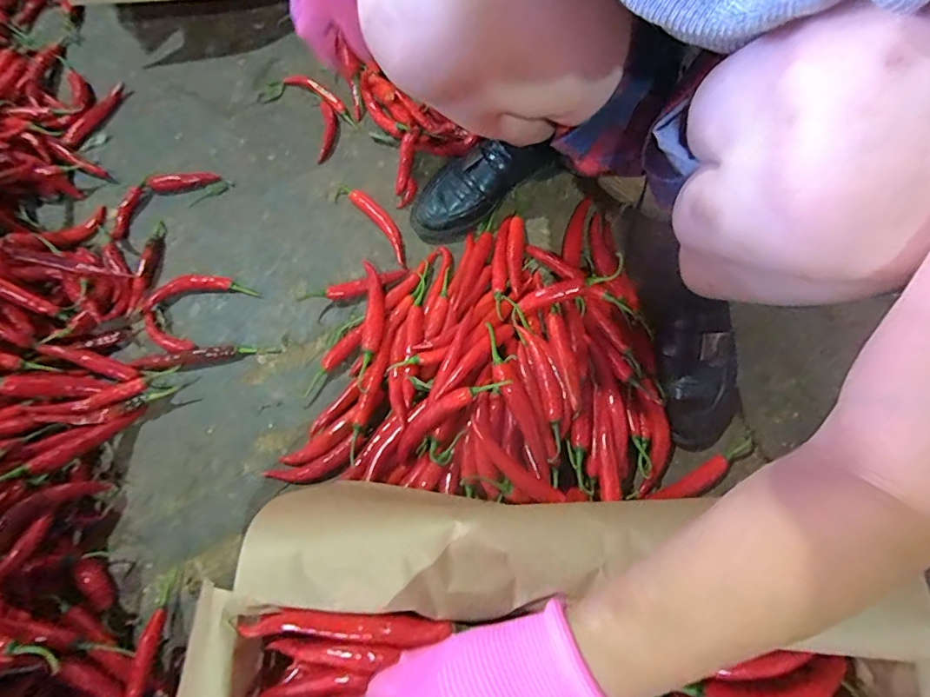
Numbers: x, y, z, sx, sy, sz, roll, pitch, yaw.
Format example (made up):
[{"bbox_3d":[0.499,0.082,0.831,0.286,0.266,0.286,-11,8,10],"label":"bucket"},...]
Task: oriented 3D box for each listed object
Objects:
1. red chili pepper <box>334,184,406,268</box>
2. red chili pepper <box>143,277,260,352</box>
[{"bbox_3d":[-0.119,-0.168,0.669,0.034,0.014,0.145,-43,76,-12],"label":"red chili pepper"},{"bbox_3d":[-0.338,-0.057,0.631,0.098,0.019,0.119,37,76,12],"label":"red chili pepper"}]

